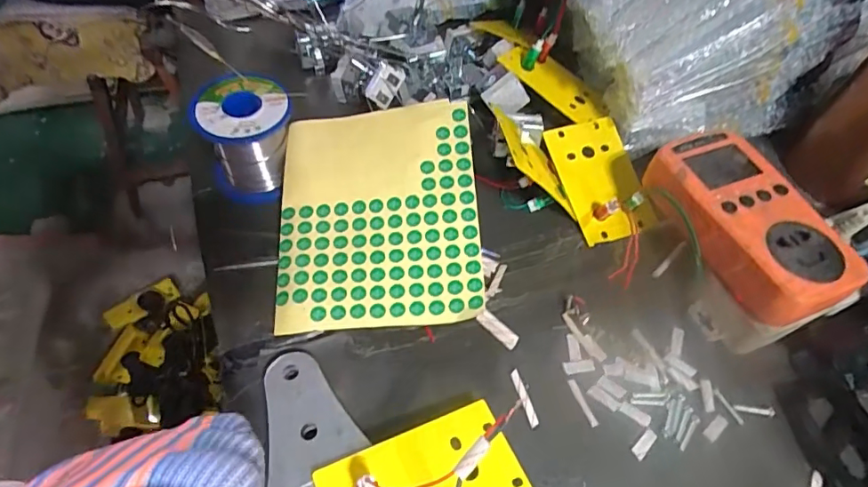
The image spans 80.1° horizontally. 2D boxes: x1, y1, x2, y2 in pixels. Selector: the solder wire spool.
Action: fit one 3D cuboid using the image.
[{"bbox_3d":[-0.131,-0.075,0.367,0.063,0.066,0.065,-11,58,-12],"label":"solder wire spool"}]

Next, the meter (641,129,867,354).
[{"bbox_3d":[0.191,-0.002,0.335,0.074,0.066,0.131,-20,60,-17],"label":"meter"}]

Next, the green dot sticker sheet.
[{"bbox_3d":[-0.038,-0.021,0.342,0.129,0.008,0.155,-5,67,4],"label":"green dot sticker sheet"}]

